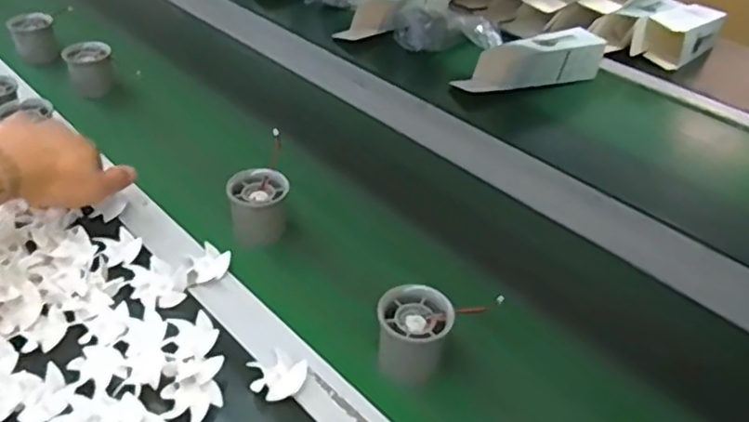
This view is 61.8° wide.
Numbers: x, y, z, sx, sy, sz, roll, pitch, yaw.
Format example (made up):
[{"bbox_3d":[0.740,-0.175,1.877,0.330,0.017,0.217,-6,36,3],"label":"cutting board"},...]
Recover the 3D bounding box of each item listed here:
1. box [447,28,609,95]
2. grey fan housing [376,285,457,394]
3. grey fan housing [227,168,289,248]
[{"bbox_3d":[0.232,-0.214,0.903,0.217,0.066,0.059,-15,41,-22],"label":"box"},{"bbox_3d":[0.030,0.100,0.488,0.055,0.066,0.057,2,38,-2],"label":"grey fan housing"},{"bbox_3d":[-0.112,-0.002,0.609,0.053,0.059,0.047,-4,38,-9],"label":"grey fan housing"}]

